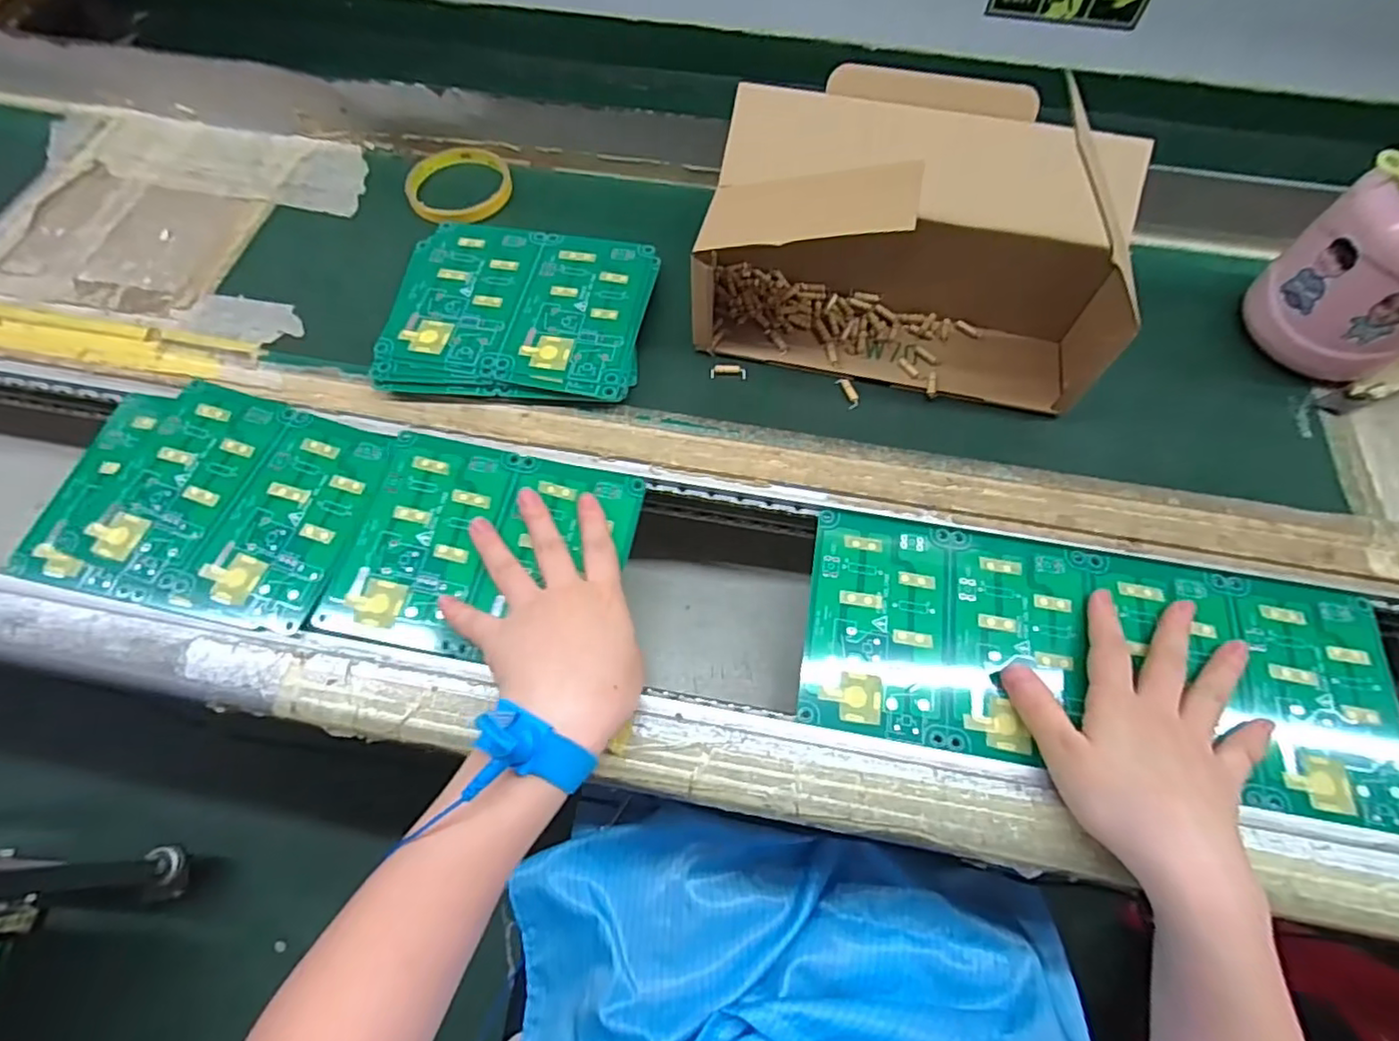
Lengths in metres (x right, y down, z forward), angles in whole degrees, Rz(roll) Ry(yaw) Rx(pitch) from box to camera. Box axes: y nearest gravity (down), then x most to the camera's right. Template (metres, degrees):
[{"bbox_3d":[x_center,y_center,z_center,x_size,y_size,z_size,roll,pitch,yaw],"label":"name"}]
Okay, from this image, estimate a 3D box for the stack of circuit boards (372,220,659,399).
[{"bbox_3d":[-0.127,-0.150,0.457,0.176,0.021,0.147,4,65,2],"label":"stack of circuit boards"}]

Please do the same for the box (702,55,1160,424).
[{"bbox_3d":[0.137,-0.182,0.419,0.260,0.121,0.140,12,66,5],"label":"box"}]

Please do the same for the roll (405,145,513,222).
[{"bbox_3d":[-0.201,-0.278,0.528,0.087,0.009,0.086,0,65,0],"label":"roll"}]

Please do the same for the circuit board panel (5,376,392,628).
[{"bbox_3d":[-0.309,-0.016,0.405,0.193,0.005,0.143,12,67,4],"label":"circuit board panel"}]

